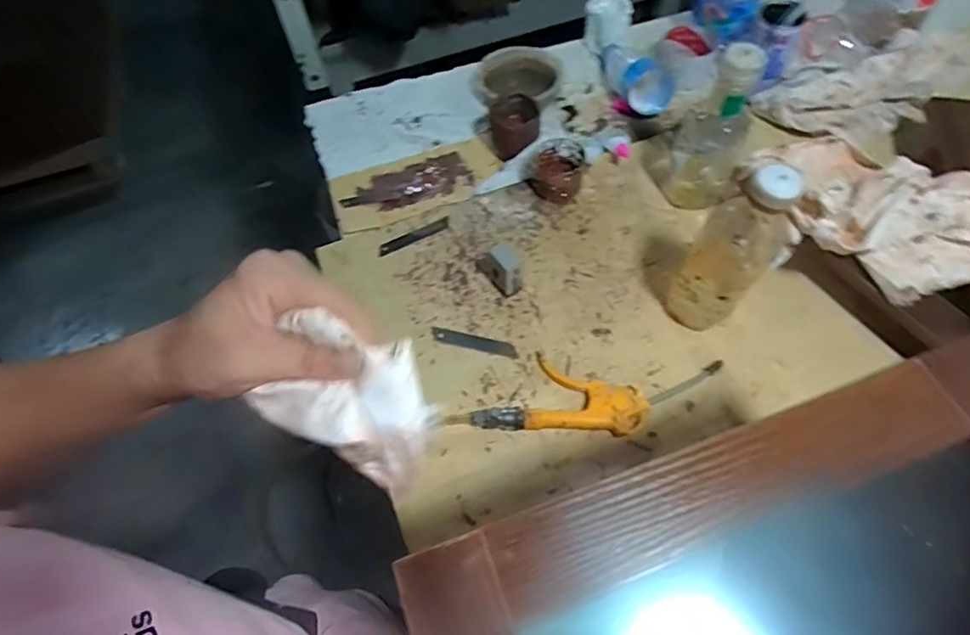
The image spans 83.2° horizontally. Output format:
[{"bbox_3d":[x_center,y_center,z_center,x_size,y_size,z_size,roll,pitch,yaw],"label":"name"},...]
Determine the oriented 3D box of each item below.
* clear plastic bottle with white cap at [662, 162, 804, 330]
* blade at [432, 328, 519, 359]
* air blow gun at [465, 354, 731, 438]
[{"bbox_3d":[0.235,-0.061,0.527,0.077,0.212,0.060,29,66,18],"label":"clear plastic bottle with white cap"},{"bbox_3d":[-0.011,0.026,0.613,0.097,0.004,0.020,13,53,9],"label":"blade"},{"bbox_3d":[0.117,0.078,0.564,0.249,0.023,0.090,3,61,4],"label":"air blow gun"}]

